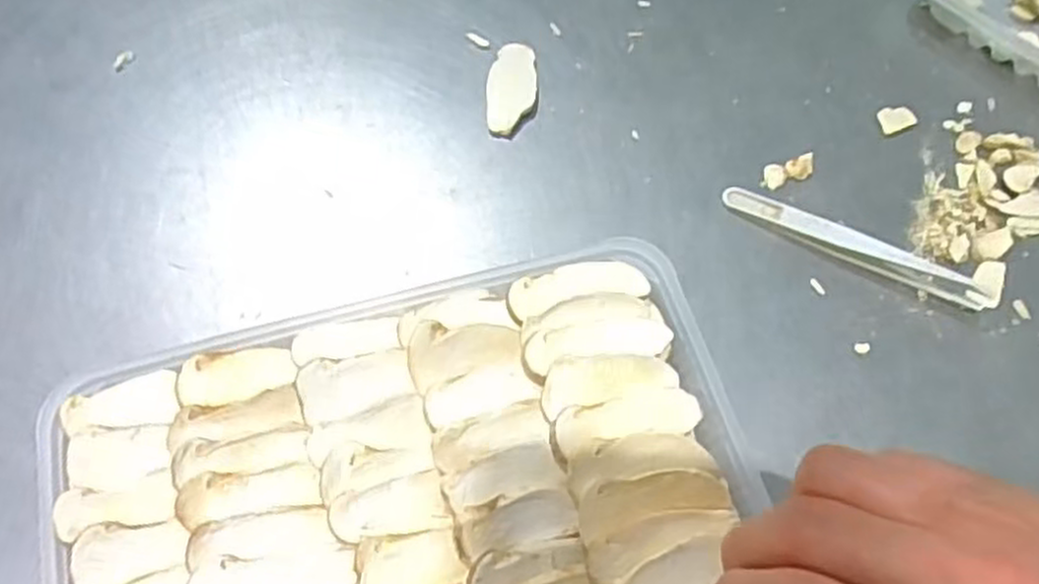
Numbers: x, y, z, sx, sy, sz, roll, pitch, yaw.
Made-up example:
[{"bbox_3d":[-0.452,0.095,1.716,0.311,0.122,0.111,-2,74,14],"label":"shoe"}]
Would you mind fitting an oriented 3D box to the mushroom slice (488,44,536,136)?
[{"bbox_3d":[-0.004,-0.095,0.368,0.022,0.005,0.048,3,66,-1],"label":"mushroom slice"}]

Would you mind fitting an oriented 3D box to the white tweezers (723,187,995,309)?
[{"bbox_3d":[0.143,-0.020,0.336,0.113,0.011,0.012,25,67,9],"label":"white tweezers"}]

